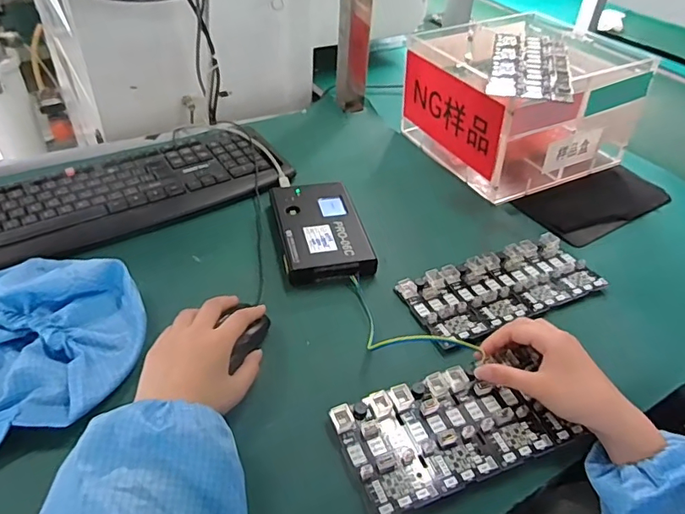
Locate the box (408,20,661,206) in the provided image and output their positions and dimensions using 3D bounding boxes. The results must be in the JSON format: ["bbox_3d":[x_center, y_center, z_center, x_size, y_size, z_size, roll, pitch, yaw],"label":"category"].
[{"bbox_3d":[0.267,-0.247,0.801,0.274,0.174,0.295,-20,47,-24],"label":"box"}]

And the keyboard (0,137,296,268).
[{"bbox_3d":[-0.284,-0.076,0.653,0.429,0.025,0.153,-25,49,-28],"label":"keyboard"}]

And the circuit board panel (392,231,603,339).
[{"bbox_3d":[0.181,0.033,0.580,0.224,0.015,0.097,-16,45,-21],"label":"circuit board panel"}]

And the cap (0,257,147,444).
[{"bbox_3d":[-0.310,0.086,0.461,0.254,0.038,0.199,-25,49,-28],"label":"cap"}]

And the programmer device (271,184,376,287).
[{"bbox_3d":[-0.027,-0.033,0.624,0.101,0.028,0.163,-7,43,-12],"label":"programmer device"}]

